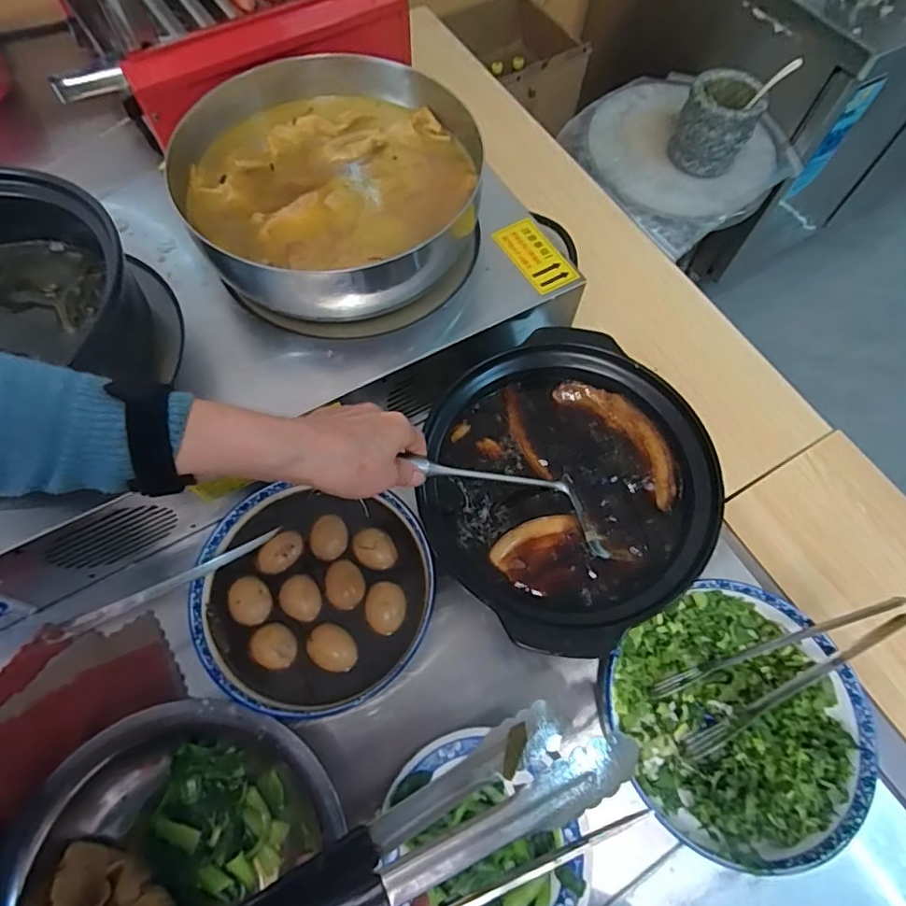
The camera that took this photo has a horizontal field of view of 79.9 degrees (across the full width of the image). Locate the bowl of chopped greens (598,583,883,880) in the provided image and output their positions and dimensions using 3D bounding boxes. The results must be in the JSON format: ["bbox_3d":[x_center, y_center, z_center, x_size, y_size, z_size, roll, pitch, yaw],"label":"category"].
[{"bbox_3d":[0.250,0.238,0.490,0.206,0.068,0.204,0,65,1],"label":"bowl of chopped greens"}]

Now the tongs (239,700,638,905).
[{"bbox_3d":[-0.029,0.233,0.324,0.282,0.079,0.053,-17,66,-22],"label":"tongs"}]

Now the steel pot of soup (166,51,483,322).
[{"bbox_3d":[-0.118,-0.274,0.565,0.295,0.102,0.282,0,65,1],"label":"steel pot of soup"}]

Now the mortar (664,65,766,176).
[{"bbox_3d":[0.510,-0.637,1.059,0.140,0.137,0.133,26,68,9],"label":"mortar"}]

